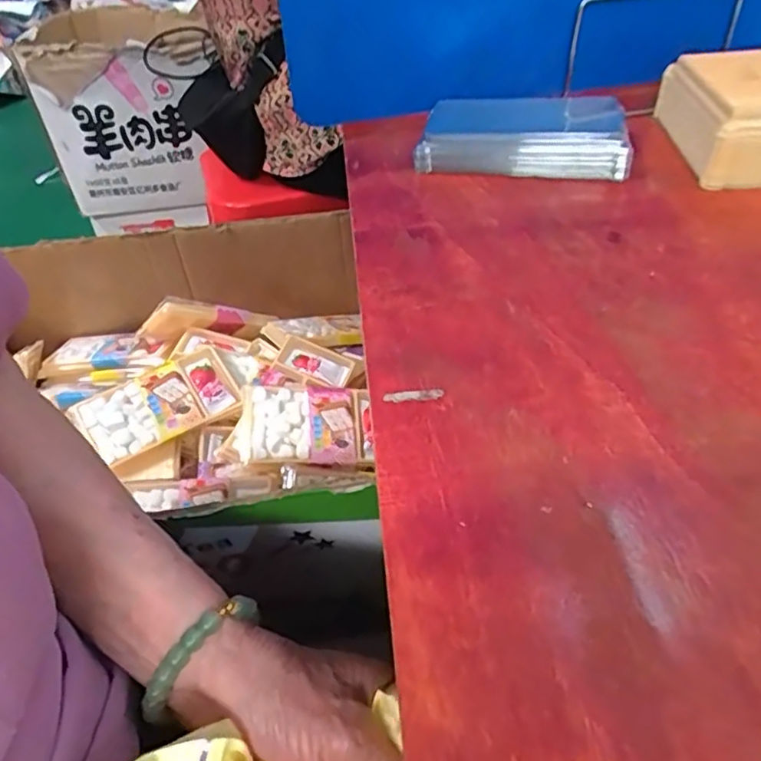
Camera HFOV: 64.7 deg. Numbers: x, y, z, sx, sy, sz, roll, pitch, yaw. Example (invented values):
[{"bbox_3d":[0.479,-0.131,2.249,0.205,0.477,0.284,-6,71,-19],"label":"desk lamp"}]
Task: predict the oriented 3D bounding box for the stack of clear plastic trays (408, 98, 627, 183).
[{"bbox_3d":[0.102,-0.181,0.436,0.139,0.031,0.106,6,42,10],"label":"stack of clear plastic trays"}]

